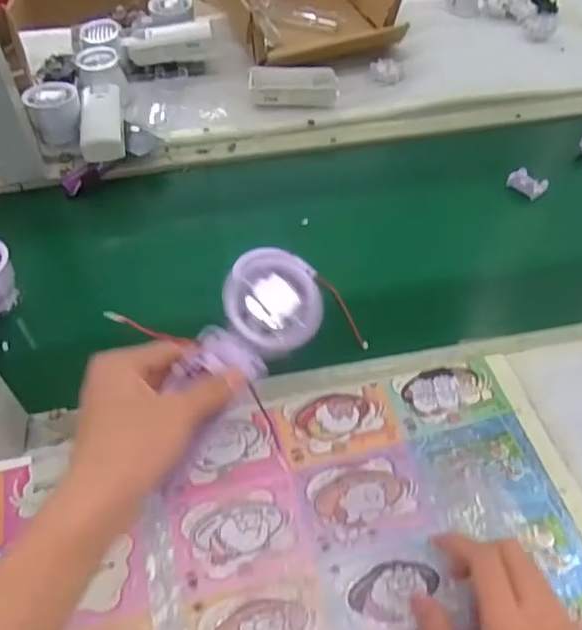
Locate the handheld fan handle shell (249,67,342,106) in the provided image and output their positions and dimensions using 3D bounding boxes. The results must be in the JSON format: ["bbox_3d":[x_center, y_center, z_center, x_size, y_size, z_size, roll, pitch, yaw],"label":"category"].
[{"bbox_3d":[0.004,-0.282,0.742,0.107,0.024,0.060,-1,51,-2],"label":"handheld fan handle shell"}]

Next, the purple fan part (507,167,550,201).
[{"bbox_3d":[0.262,-0.145,0.664,0.040,0.023,0.023,31,57,21],"label":"purple fan part"}]

